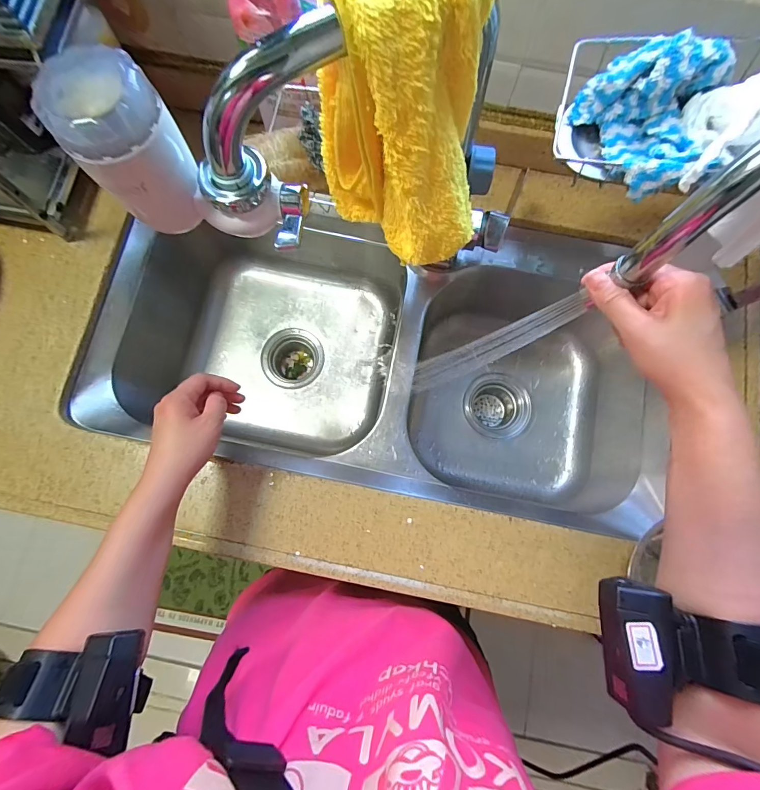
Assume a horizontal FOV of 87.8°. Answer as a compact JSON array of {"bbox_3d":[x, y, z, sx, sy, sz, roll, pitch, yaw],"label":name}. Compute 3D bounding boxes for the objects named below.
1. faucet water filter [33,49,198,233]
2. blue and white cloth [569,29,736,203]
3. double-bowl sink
[{"bbox_3d":[-0.156,-0.155,0.252,0.059,0.086,0.051,-37,80,-7],"label":"faucet water filter"},{"bbox_3d":[0.192,-0.206,0.295,0.085,0.054,0.099,21,79,4],"label":"blue and white cloth"},{"bbox_3d":[-0.001,-0.052,0.606,0.693,0.234,0.347,11,78,2],"label":"double-bowl sink"}]

